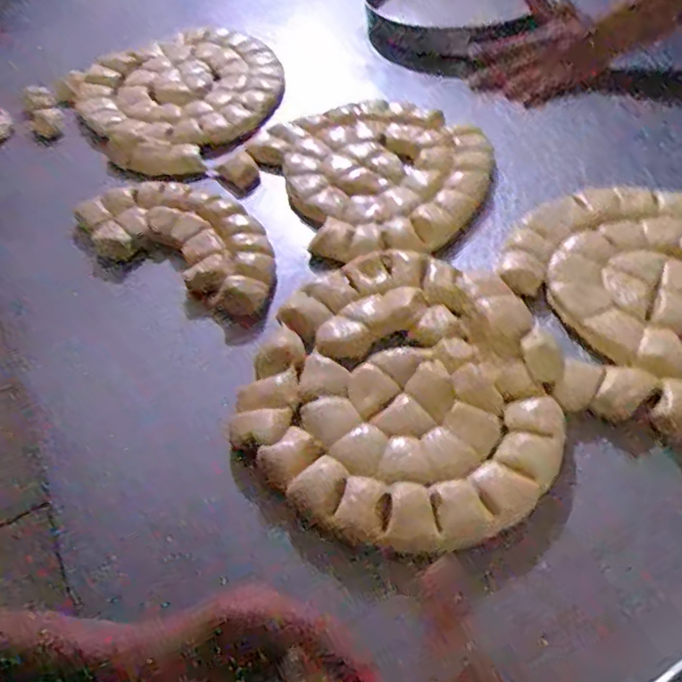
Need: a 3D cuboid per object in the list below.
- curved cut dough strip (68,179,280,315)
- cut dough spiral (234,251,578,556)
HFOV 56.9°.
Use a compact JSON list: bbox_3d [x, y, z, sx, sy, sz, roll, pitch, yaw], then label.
[{"bbox_3d":[-0.177,-0.121,0.707,0.275,0.042,0.145,28,60,25],"label":"curved cut dough strip"},{"bbox_3d":[0.056,0.031,0.549,0.265,0.025,0.289,-3,52,4],"label":"cut dough spiral"}]

